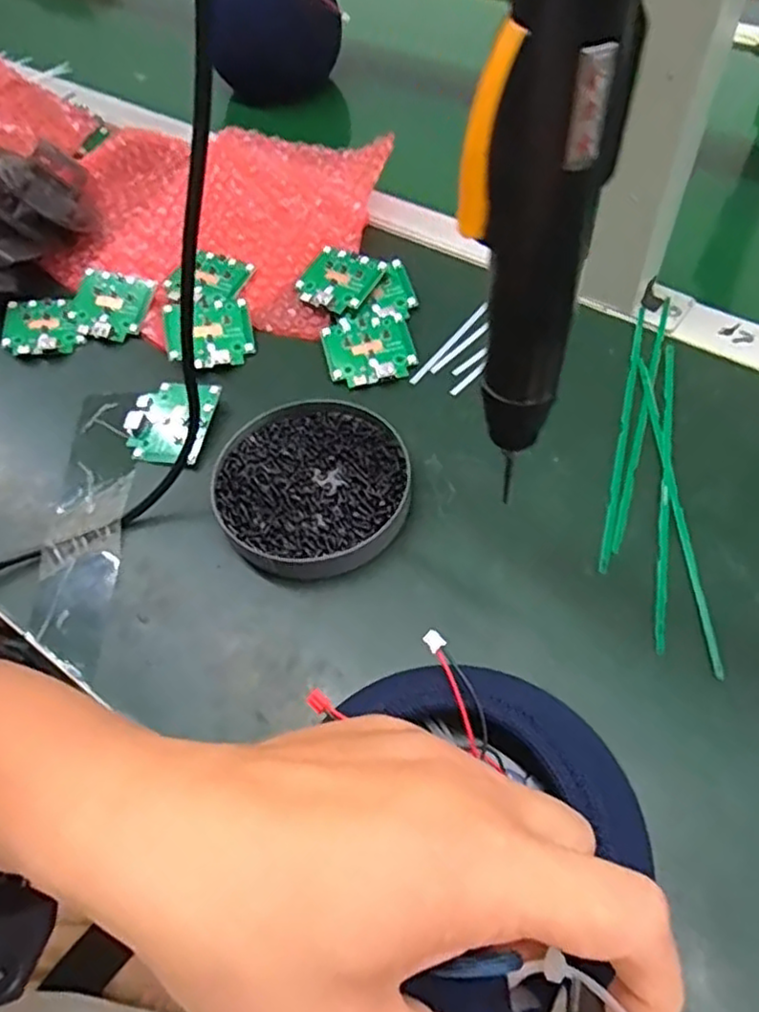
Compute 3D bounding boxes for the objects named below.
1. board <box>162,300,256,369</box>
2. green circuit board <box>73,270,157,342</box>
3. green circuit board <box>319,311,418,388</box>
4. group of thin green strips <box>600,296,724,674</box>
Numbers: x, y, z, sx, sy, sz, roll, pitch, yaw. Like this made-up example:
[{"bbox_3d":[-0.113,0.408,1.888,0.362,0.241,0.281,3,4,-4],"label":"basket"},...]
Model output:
[{"bbox_3d":[-0.120,-0.122,0.484,0.059,0.009,0.052,-8,71,-13],"label":"board"},{"bbox_3d":[-0.200,-0.149,0.510,0.055,0.009,0.054,14,73,3],"label":"green circuit board"},{"bbox_3d":[-0.009,-0.110,0.470,0.059,0.009,0.063,-13,56,-4],"label":"green circuit board"},{"bbox_3d":[0.158,-0.031,0.407,0.052,0.006,0.255,4,56,7],"label":"group of thin green strips"}]

